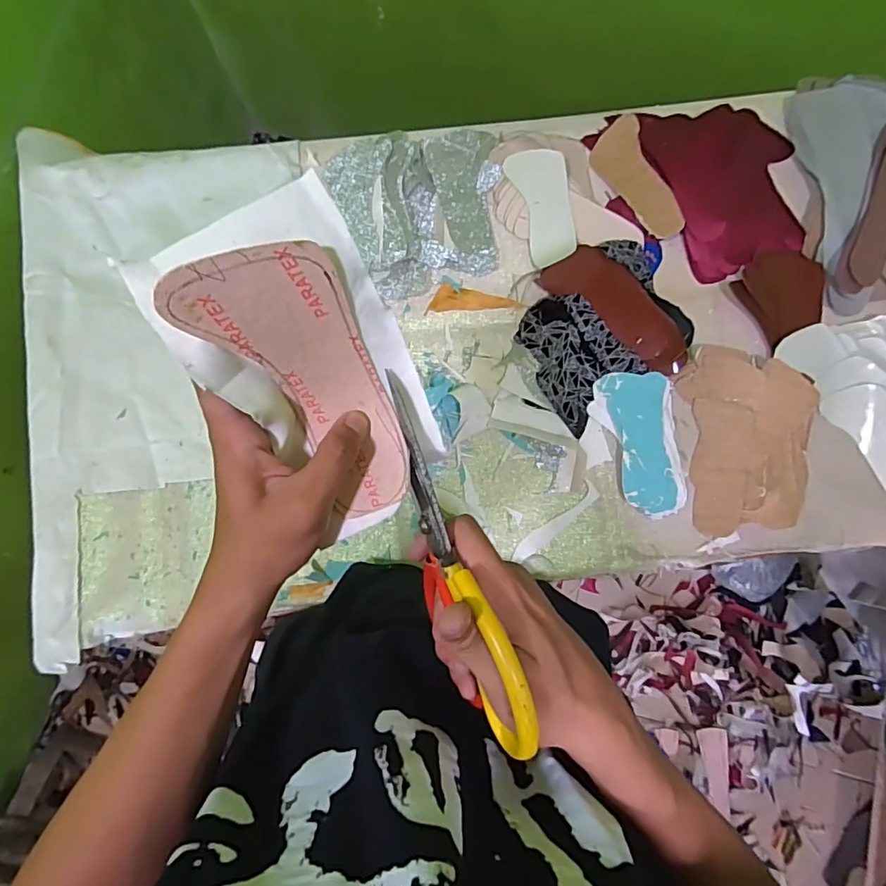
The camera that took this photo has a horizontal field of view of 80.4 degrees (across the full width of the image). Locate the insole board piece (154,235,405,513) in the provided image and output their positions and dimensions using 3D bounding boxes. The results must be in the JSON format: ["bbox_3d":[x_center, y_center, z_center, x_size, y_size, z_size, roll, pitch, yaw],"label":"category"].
[{"bbox_3d":[-0.060,-0.033,0.259,0.066,0.041,0.143,-37,124,-5],"label":"insole board piece"}]

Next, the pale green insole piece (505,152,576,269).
[{"bbox_3d":[0.130,-0.303,0.670,0.068,0.017,0.154,-10,83,-2],"label":"pale green insole piece"}]

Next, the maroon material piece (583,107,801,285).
[{"bbox_3d":[0.334,-0.326,0.685,0.249,0.022,0.221,-5,83,-2],"label":"maroon material piece"}]

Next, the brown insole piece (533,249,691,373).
[{"bbox_3d":[0.220,-0.168,0.645,0.199,0.026,0.068,39,84,4],"label":"brown insole piece"}]

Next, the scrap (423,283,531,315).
[{"bbox_3d":[0.041,-0.188,0.676,0.124,0.005,0.037,-4,83,-1],"label":"scrap"}]

